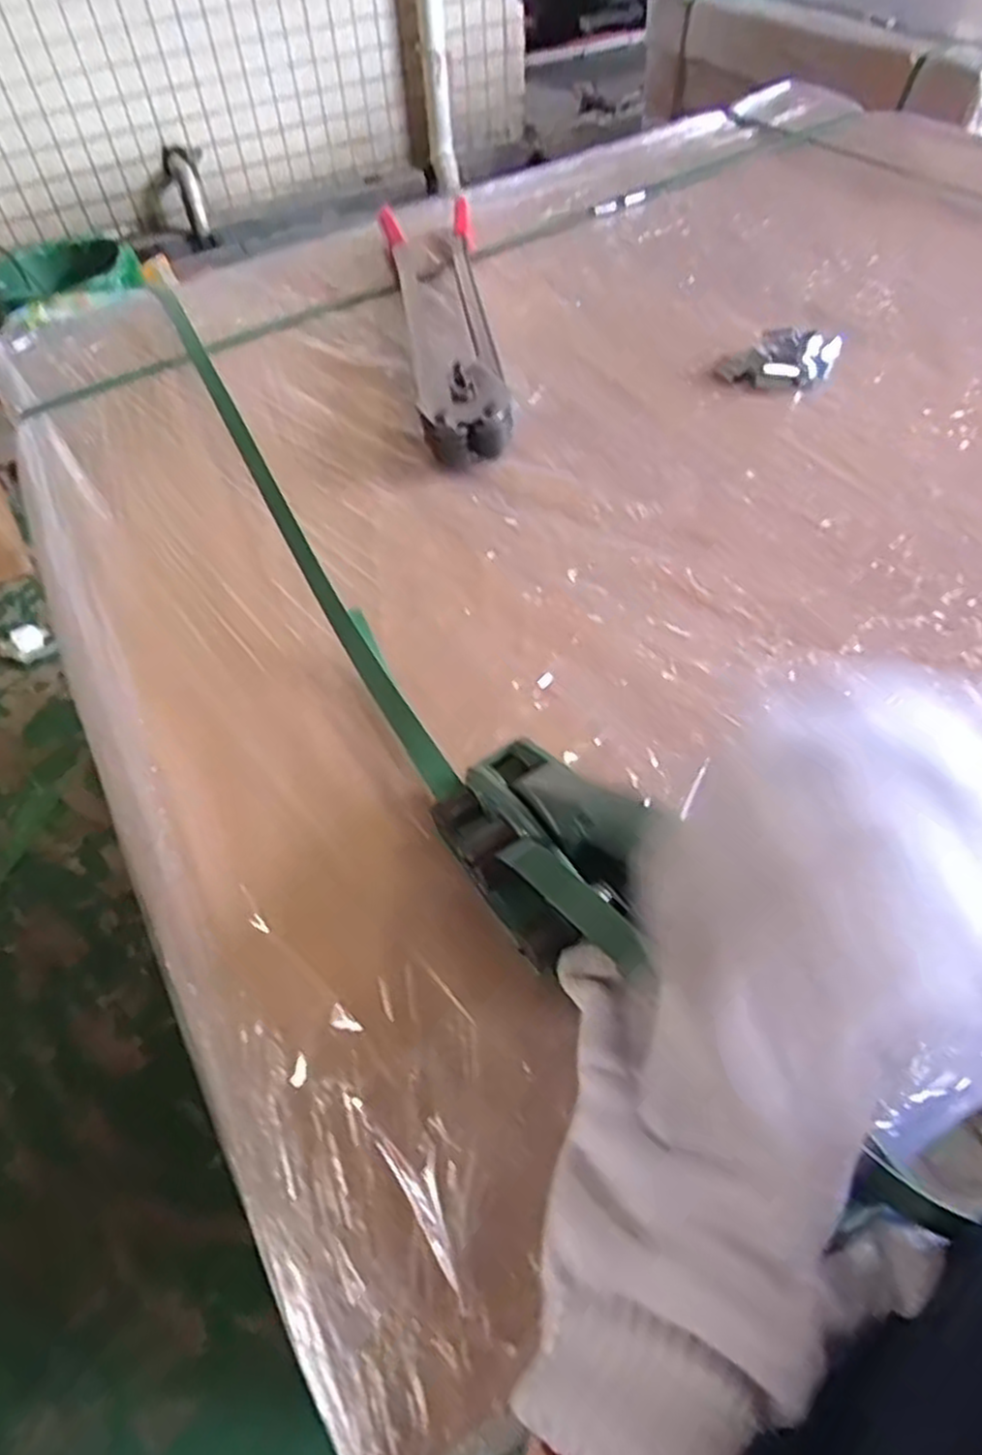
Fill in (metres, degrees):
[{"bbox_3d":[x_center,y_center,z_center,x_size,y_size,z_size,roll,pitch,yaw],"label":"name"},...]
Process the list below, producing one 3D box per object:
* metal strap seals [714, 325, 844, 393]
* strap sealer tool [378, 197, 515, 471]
[{"bbox_3d":[0.267,-0.342,0.705,0.093,0.020,0.085,21,57,20],"label":"metal strap seals"},{"bbox_3d":[-0.041,-0.407,0.767,0.099,0.042,0.456,-10,52,-3],"label":"strap sealer tool"}]

